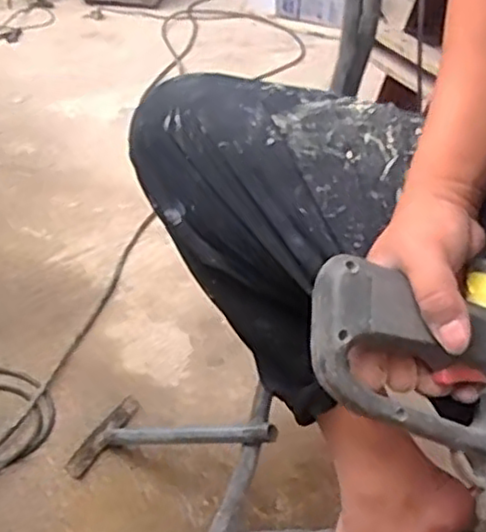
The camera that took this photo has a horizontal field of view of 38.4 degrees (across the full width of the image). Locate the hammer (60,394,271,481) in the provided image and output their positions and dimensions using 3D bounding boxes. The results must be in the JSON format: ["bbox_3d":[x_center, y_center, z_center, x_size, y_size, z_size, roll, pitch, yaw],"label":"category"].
[{"bbox_3d":[-0.087,0.215,0.896,0.325,0.032,0.137,-13,25,40],"label":"hammer"}]

